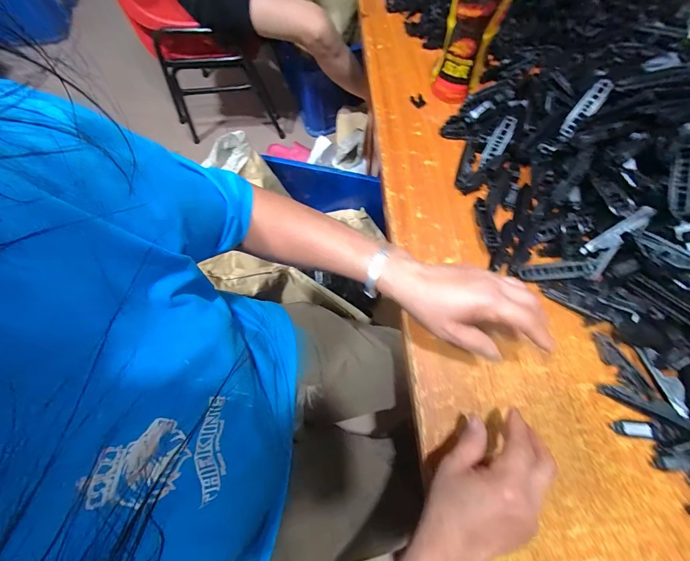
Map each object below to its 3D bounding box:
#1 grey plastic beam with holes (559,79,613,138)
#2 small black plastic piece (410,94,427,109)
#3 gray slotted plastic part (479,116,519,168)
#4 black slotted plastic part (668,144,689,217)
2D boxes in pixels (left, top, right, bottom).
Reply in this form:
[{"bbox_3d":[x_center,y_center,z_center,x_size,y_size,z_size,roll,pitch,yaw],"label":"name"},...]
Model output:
[{"bbox_3d":[0.318,-0.227,0.409,0.023,0.009,0.078,41,107,15],"label":"grey plastic beam with holes"},{"bbox_3d":[0.119,-0.290,0.504,0.018,0.010,0.024,-37,73,-11],"label":"small black plastic piece"},{"bbox_3d":[0.216,-0.195,0.439,0.025,0.007,0.074,34,102,13],"label":"gray slotted plastic part"},{"bbox_3d":[0.370,-0.109,0.340,0.019,0.011,0.075,7,91,5],"label":"black slotted plastic part"}]

